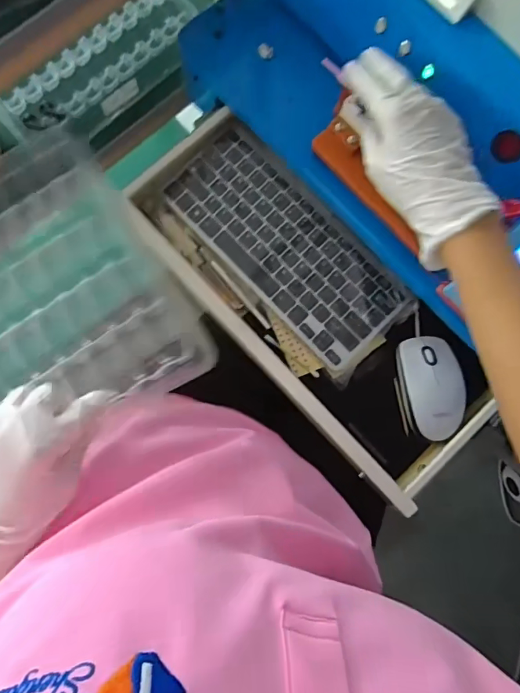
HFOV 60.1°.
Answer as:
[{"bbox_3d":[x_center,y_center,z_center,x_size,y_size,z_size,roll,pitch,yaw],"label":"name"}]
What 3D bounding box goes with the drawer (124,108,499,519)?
[{"bbox_3d":[0.051,-0.056,0.477,0.413,0.047,0.192,45,83,4],"label":"drawer"}]

